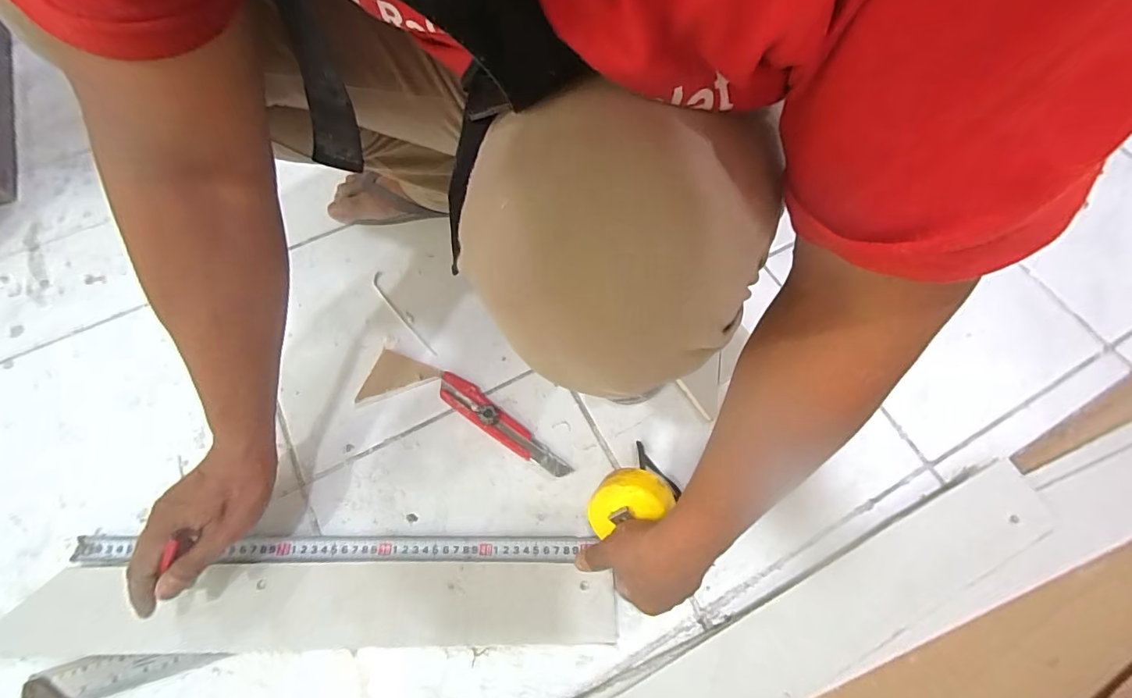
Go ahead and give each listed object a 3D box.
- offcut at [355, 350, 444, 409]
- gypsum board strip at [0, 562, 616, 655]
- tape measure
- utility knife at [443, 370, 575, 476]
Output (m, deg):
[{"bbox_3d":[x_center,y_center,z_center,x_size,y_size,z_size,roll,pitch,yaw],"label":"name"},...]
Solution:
[{"bbox_3d":[-0.190,0.041,0.539,0.072,0.009,0.069,20,67,9],"label":"offcut"},{"bbox_3d":[-0.230,0.237,0.446,0.541,0.015,0.068,0,66,-1],"label":"gypsum board strip"},{"bbox_3d":[-0.186,0.180,0.465,0.565,0.073,0.069,-7,66,5],"label":"tape measure"},{"bbox_3d":[-0.070,0.081,0.524,0.173,0.017,0.031,33,70,14],"label":"utility knife"}]

